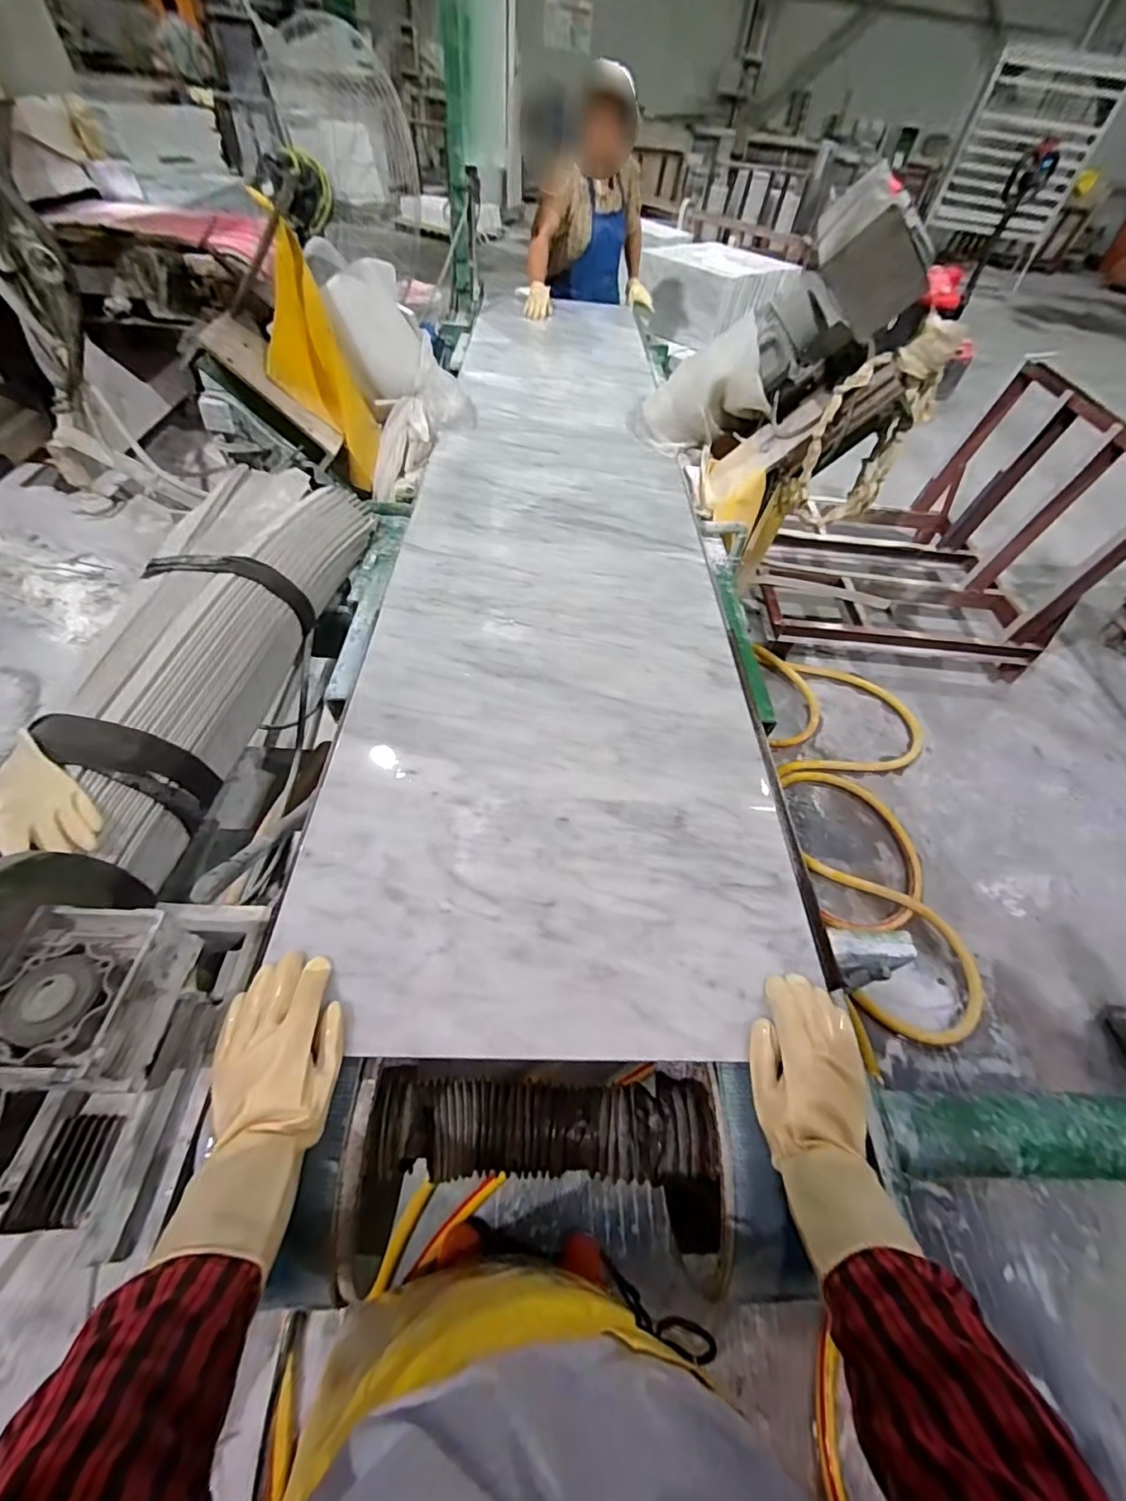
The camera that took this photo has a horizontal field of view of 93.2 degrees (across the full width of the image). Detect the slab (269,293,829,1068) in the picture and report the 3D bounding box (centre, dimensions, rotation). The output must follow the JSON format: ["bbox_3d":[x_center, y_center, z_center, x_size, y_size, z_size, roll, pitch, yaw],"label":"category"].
[{"bbox_3d":[0.006,-0.546,1.151,0.596,0.030,2.103,4,53,-3],"label":"slab"}]

